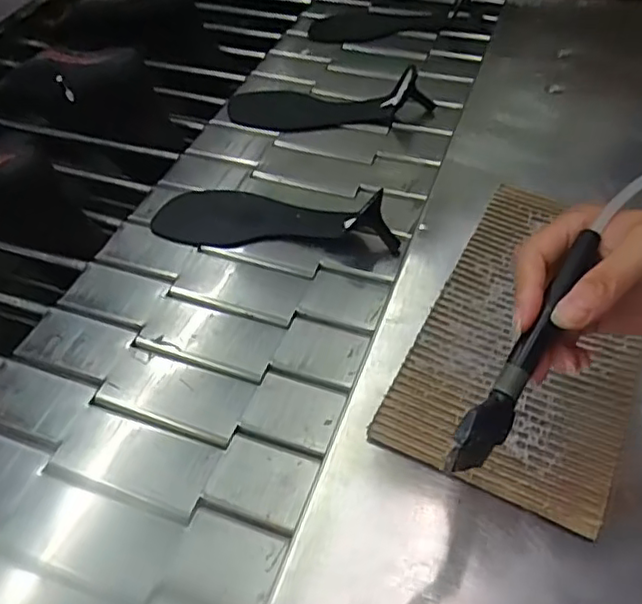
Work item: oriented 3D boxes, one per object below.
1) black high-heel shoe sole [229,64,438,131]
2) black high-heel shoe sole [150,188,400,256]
[{"bbox_3d":[0.006,-0.252,0.782,0.254,0.050,0.103,11,51,13],"label":"black high-heel shoe sole"},{"bbox_3d":[-0.050,-0.096,0.644,0.254,0.053,0.086,9,50,12],"label":"black high-heel shoe sole"}]

